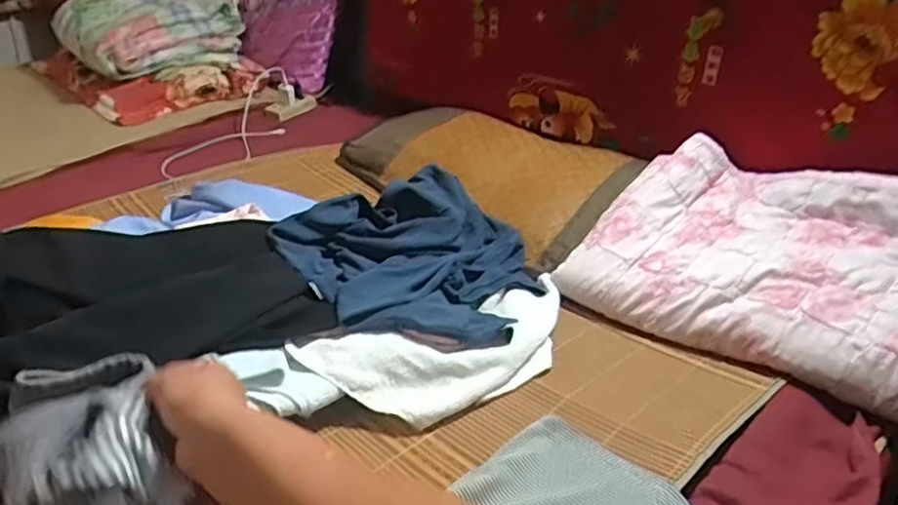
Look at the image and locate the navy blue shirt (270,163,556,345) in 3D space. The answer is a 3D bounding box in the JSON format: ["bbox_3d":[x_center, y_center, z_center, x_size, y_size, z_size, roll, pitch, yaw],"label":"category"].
[{"bbox_3d":[-0.025,-0.009,0.910,0.320,0.083,0.398,15,31,24],"label":"navy blue shirt"}]

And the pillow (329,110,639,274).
[{"bbox_3d":[0.067,-0.157,1.188,0.287,0.087,0.563,-19,34,-35],"label":"pillow"}]

